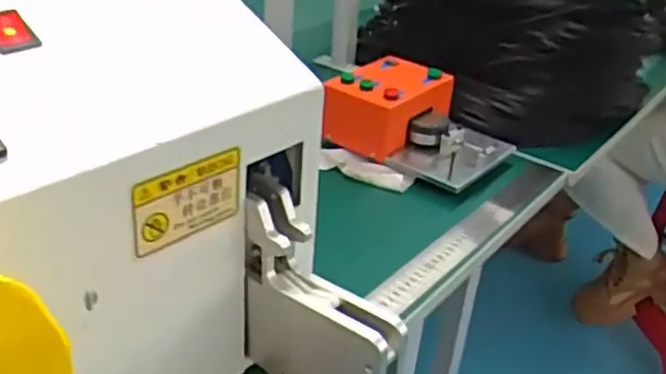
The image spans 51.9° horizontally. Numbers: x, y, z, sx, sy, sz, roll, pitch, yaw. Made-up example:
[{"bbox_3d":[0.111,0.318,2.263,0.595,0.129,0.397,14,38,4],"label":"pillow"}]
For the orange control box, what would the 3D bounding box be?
[{"bbox_3d":[0.073,-0.110,0.906,0.116,0.077,0.159,23,34,29],"label":"orange control box"}]

